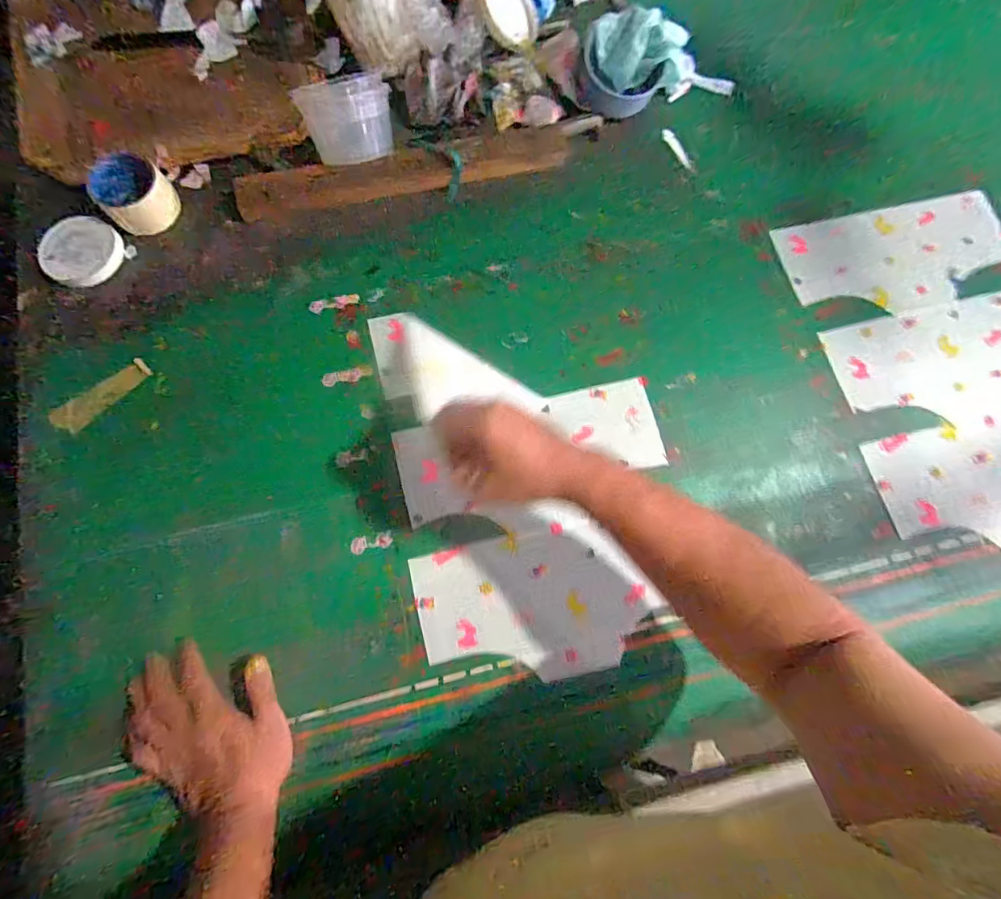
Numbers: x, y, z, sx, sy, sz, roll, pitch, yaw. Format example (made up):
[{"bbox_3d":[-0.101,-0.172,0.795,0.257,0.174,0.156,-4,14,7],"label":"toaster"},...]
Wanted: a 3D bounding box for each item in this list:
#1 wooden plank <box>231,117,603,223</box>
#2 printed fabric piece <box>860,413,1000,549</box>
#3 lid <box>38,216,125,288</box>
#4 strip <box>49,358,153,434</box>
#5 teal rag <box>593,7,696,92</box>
[{"bbox_3d":[-0.101,-0.378,0.643,0.486,0.027,0.066,-15,77,-5],"label":"wooden plank"},{"bbox_3d":[0.591,0.036,0.560,0.296,0.010,0.155,-13,79,-3],"label":"printed fabric piece"},{"bbox_3d":[-0.527,-0.250,0.605,0.083,0.012,0.096,19,69,-14],"label":"lid"},{"bbox_3d":[-0.461,-0.064,0.557,0.035,0.005,0.109,36,64,7],"label":"strip"},{"bbox_3d":[0.202,-0.536,0.654,0.150,0.081,0.063,-2,76,-2],"label":"teal rag"}]

